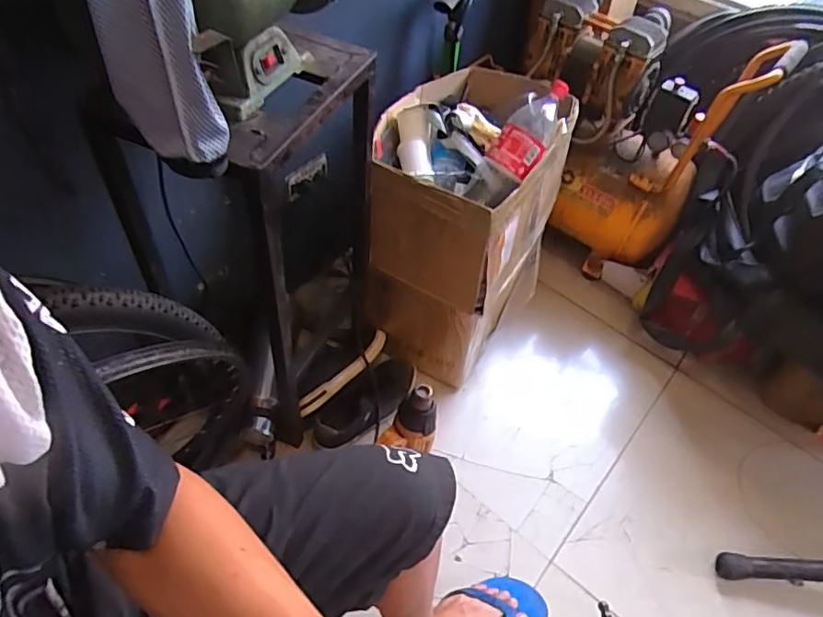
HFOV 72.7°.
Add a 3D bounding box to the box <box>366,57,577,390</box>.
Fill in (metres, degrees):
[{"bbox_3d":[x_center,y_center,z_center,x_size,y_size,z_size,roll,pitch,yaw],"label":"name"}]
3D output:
[{"bbox_3d":[0.107,-0.201,1.197,0.341,0.468,0.478,24,53,12],"label":"box"}]

